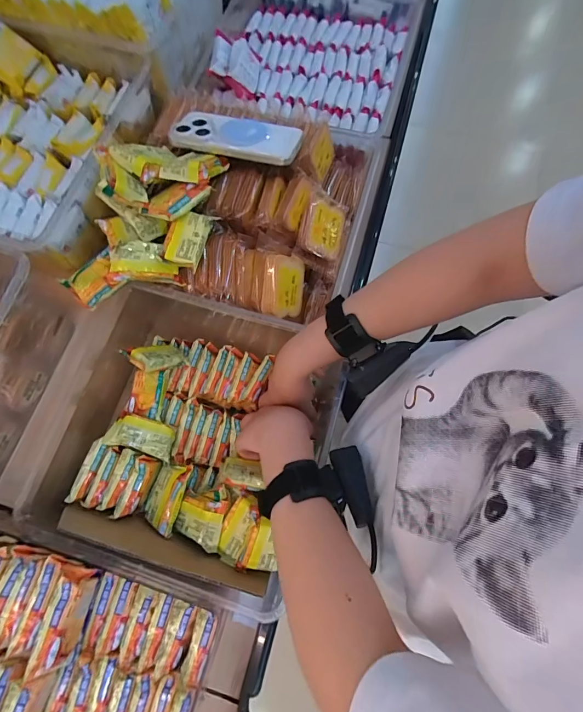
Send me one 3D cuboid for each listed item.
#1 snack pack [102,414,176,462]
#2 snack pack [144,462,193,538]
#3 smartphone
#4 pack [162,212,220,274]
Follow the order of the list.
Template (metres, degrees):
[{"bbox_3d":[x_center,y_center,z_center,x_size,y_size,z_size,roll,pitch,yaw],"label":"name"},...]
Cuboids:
[{"bbox_3d":[-0.192,0.102,0.470,0.080,0.020,0.045,19,54,-13],"label":"snack pack"},{"bbox_3d":[-0.154,0.173,0.456,0.057,0.022,0.078,0,66,44],"label":"snack pack"},{"bbox_3d":[-0.068,-0.274,0.454,0.155,0.014,0.069,15,65,6],"label":"smartphone"},{"bbox_3d":[-0.117,-0.136,0.417,0.042,0.008,0.067,21,83,-3],"label":"pack"}]

